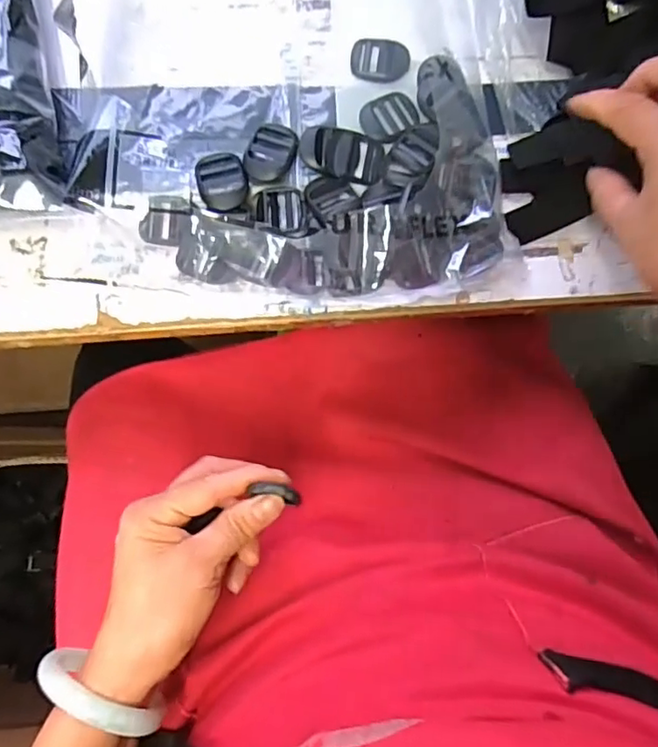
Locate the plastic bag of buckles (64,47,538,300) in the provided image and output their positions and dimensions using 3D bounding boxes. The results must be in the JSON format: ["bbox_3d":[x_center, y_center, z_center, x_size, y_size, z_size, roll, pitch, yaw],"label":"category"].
[{"bbox_3d":[-0.027,-0.120,0.357,0.273,0.032,0.155,-6,83,-4],"label":"plastic bag of buckles"}]

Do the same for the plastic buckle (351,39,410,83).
[{"bbox_3d":[0.035,-0.215,0.387,0.039,0.004,0.032,6,82,-2],"label":"plastic buckle"}]

